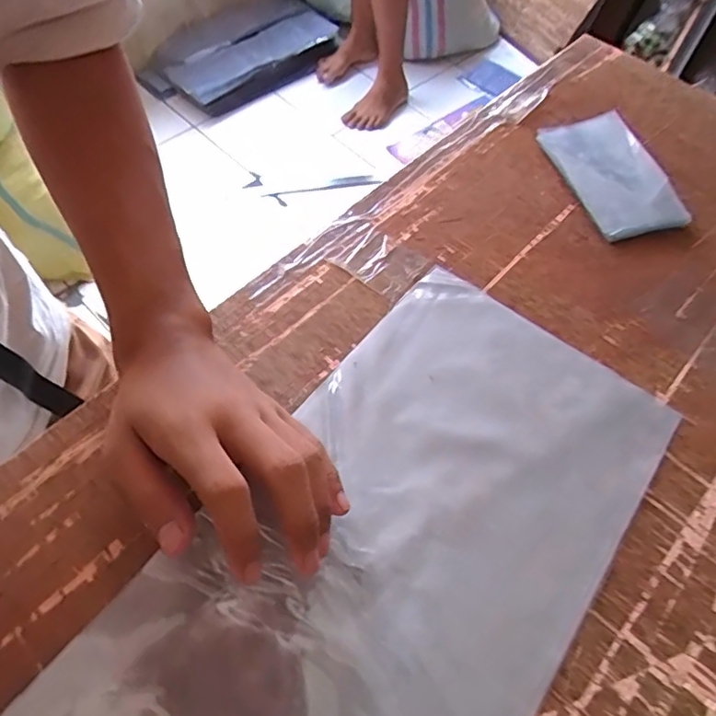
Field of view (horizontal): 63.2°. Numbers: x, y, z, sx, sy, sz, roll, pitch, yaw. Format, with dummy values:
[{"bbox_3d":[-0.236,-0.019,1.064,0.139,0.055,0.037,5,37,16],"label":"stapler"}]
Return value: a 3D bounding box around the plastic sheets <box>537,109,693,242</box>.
[{"bbox_3d":[0.200,-0.150,0.464,0.070,0.021,0.122,-12,59,-11],"label":"plastic sheets"}]

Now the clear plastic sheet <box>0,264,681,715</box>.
[{"bbox_3d":[0.019,0.105,0.310,0.190,0.009,0.361,34,62,17],"label":"clear plastic sheet"}]

